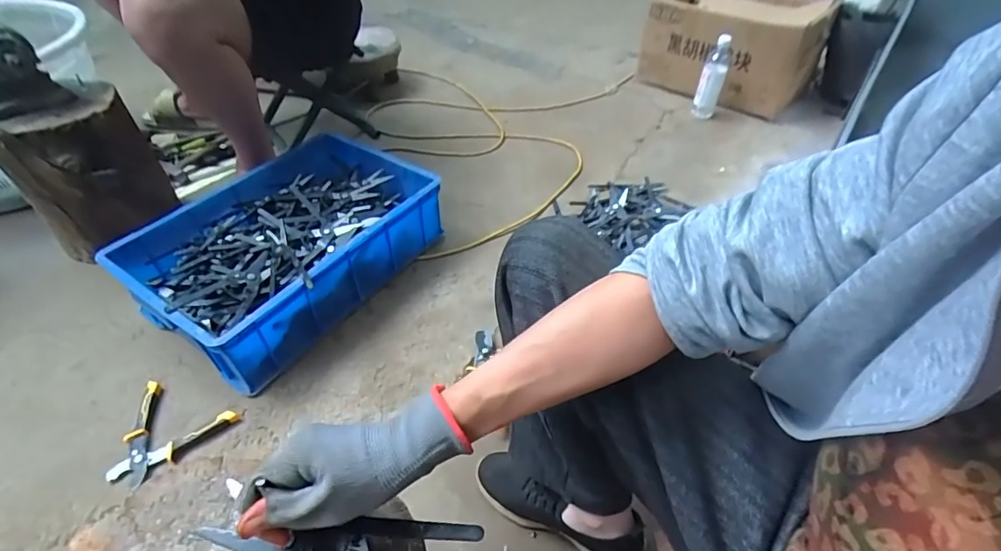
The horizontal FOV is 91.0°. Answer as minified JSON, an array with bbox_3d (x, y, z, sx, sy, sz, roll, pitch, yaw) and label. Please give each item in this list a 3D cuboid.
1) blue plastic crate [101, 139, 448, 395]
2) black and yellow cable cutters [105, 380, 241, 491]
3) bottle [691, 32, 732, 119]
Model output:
[{"bbox_3d":[-0.405,-0.063,0.957,0.359,0.153,0.512,26,49,22],"label":"blue plastic crate"},{"bbox_3d":[-0.517,0.248,0.748,0.164,0.023,0.143,16,46,13],"label":"black and yellow cable cutters"},{"bbox_3d":[0.600,-0.555,1.389,0.061,0.226,0.063,20,47,17],"label":"bottle"}]

